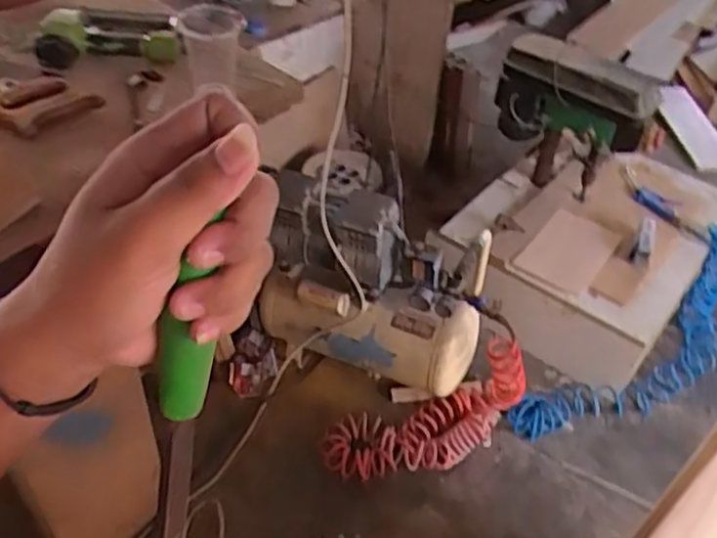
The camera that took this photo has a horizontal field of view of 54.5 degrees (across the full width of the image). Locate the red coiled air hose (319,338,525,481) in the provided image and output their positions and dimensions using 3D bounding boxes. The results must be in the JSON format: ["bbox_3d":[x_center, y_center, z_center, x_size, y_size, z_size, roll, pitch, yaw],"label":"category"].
[{"bbox_3d":[0.166,0.290,1.524,0.474,0.343,0.168,-12,47,-16],"label":"red coiled air hose"}]

